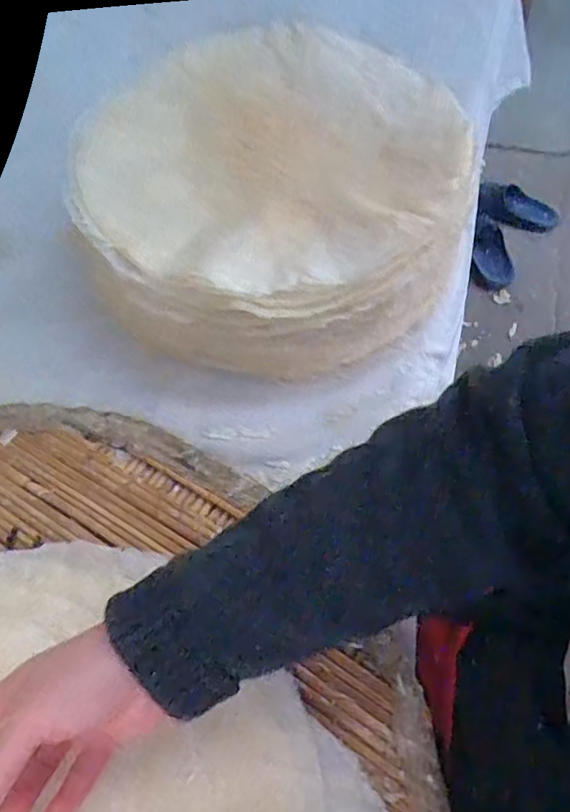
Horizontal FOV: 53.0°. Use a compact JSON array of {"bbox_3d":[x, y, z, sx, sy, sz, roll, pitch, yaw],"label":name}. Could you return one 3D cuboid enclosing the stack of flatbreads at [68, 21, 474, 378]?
[{"bbox_3d":[-0.005,-0.206,0.574,0.350,0.133,0.377,18,61,16],"label":"stack of flatbreads"}]

